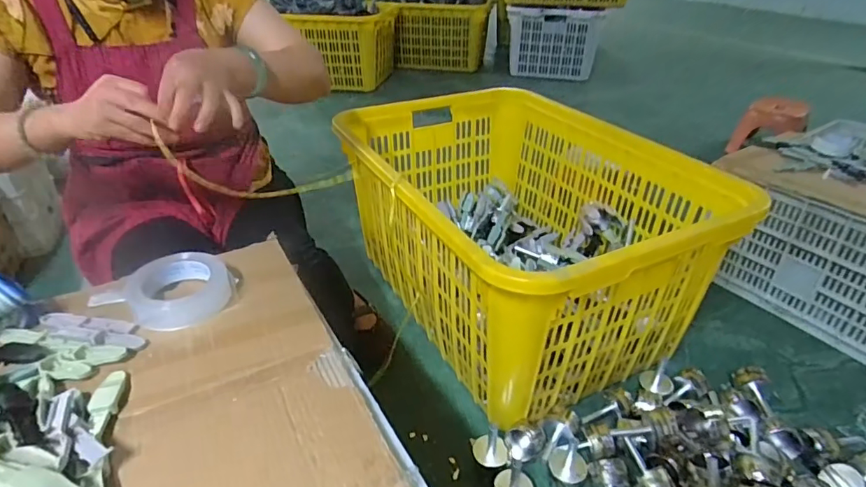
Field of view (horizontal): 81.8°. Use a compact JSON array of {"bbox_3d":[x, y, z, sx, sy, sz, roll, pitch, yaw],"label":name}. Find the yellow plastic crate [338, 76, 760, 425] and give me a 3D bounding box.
[{"bbox_3d":[0.187,-0.045,1.161,0.632,0.374,0.823,-15,35,-23],"label":"yellow plastic crate"}]

